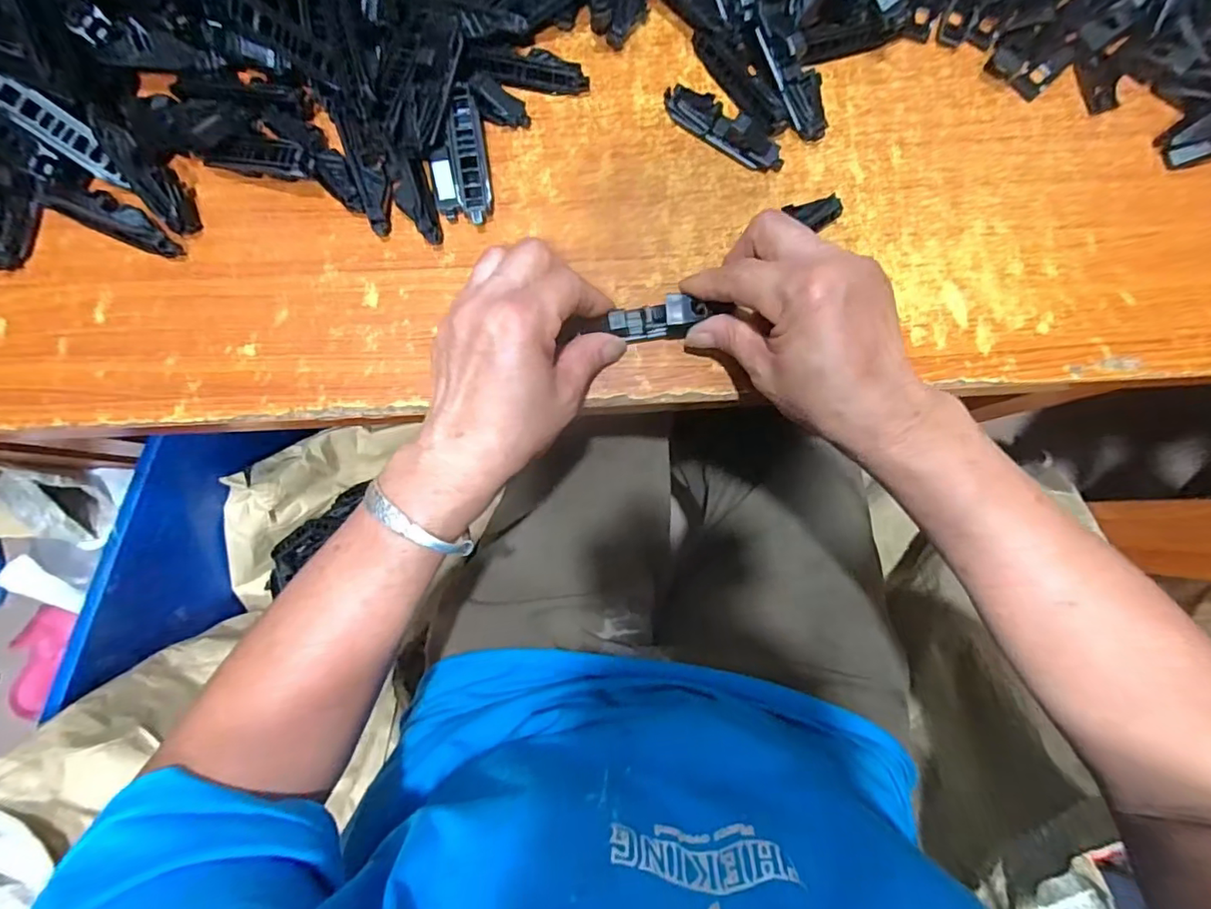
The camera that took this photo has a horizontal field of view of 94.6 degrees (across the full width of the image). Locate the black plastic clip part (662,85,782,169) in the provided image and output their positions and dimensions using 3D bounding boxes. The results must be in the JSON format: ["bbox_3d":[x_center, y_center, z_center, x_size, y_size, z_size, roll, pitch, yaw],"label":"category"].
[{"bbox_3d":[0.072,-0.199,0.339,0.081,0.014,0.019,30,85,3],"label":"black plastic clip part"}]

